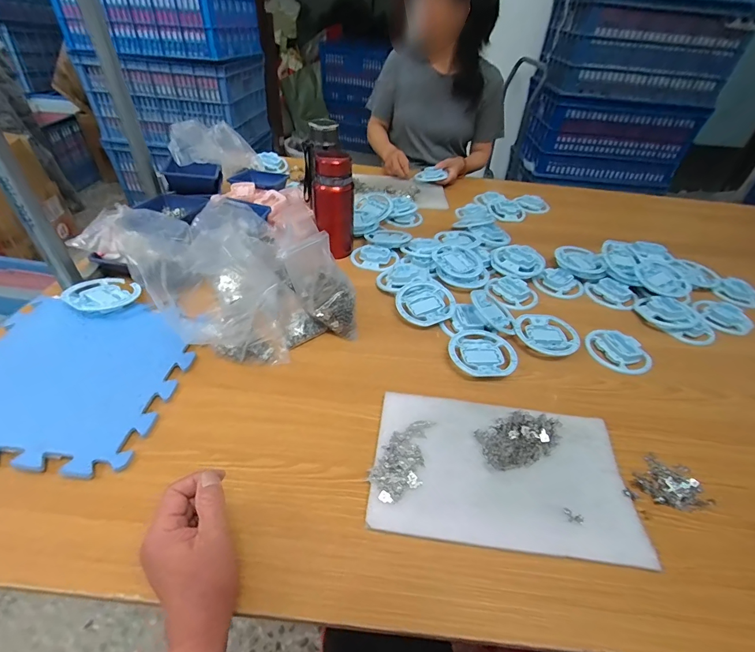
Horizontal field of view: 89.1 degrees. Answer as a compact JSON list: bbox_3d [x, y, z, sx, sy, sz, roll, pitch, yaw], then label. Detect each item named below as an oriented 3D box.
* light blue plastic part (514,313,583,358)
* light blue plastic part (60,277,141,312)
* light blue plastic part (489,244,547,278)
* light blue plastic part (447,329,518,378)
[{"bbox_3d":[0.284,0.016,0.653,0.089,0.022,0.105,-31,53,-34],"label":"light blue plastic part"},{"bbox_3d":[-0.445,-0.051,0.619,0.087,0.021,0.091,3,41,-2],"label":"light blue plastic part"},{"bbox_3d":[0.293,-0.139,0.799,0.109,0.030,0.084,20,43,16],"label":"light blue plastic part"},{"bbox_3d":[0.166,0.043,0.613,0.103,0.024,0.102,0,41,-6],"label":"light blue plastic part"}]

